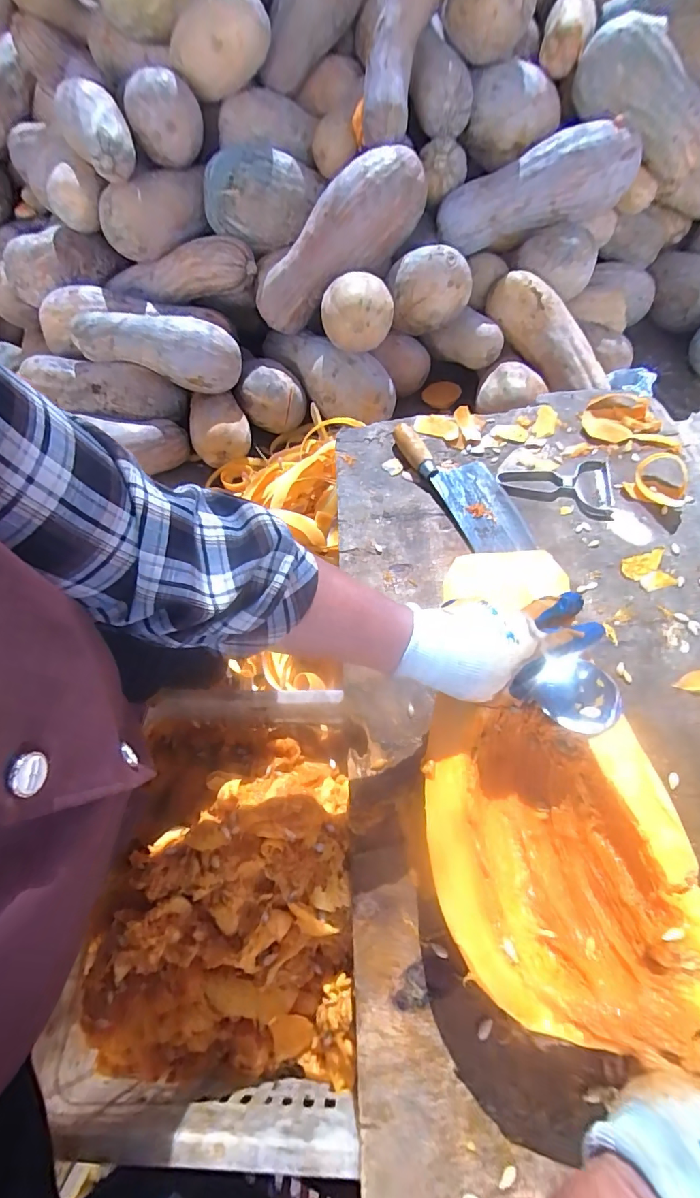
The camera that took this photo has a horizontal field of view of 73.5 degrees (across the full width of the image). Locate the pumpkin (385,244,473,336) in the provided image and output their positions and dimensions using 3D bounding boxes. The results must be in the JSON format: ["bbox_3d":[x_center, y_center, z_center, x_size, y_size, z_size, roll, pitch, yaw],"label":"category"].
[{"bbox_3d":[0.168,-0.685,1.043,0.190,0.154,0.132,10,58,9],"label":"pumpkin"}]

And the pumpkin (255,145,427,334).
[{"bbox_3d":[-0.009,-0.759,1.026,0.449,0.155,0.169,-36,57,16],"label":"pumpkin"}]

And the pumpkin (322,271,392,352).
[{"bbox_3d":[0.015,-0.578,0.963,0.142,0.112,0.132,-5,57,0],"label":"pumpkin"}]

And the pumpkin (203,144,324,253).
[{"bbox_3d":[-0.195,-0.912,1.069,0.261,0.155,0.139,-2,57,2],"label":"pumpkin"}]

